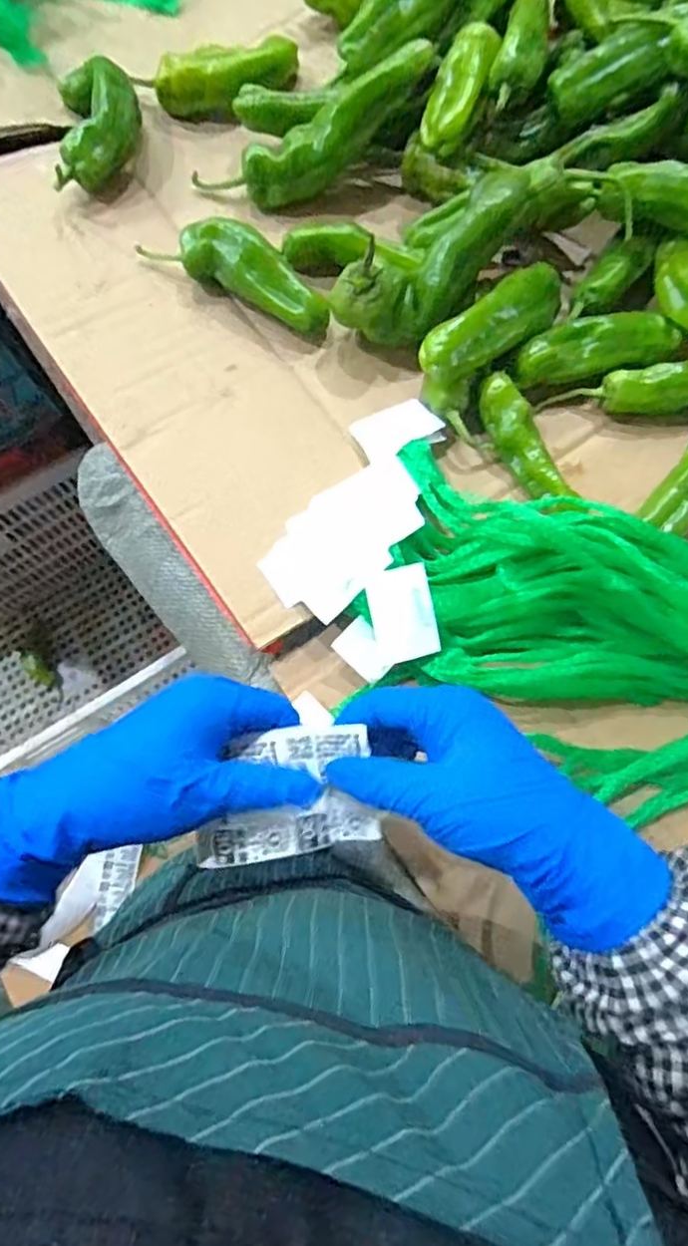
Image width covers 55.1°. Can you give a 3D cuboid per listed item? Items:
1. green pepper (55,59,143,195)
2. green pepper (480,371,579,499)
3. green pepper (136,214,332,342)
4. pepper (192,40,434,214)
[{"bbox_3d":[-0.204,-0.408,0.550,0.069,0.053,0.113,-7,76,0],"label":"green pepper"},{"bbox_3d":[0.130,-0.129,0.482,0.030,0.036,0.103,-28,77,-5],"label":"green pepper"},{"bbox_3d":[-0.082,-0.275,0.511,0.163,0.054,0.046,27,78,8],"label":"green pepper"},{"bbox_3d":[-0.021,-0.388,0.525,0.204,0.053,0.046,-24,75,21],"label":"pepper"}]

